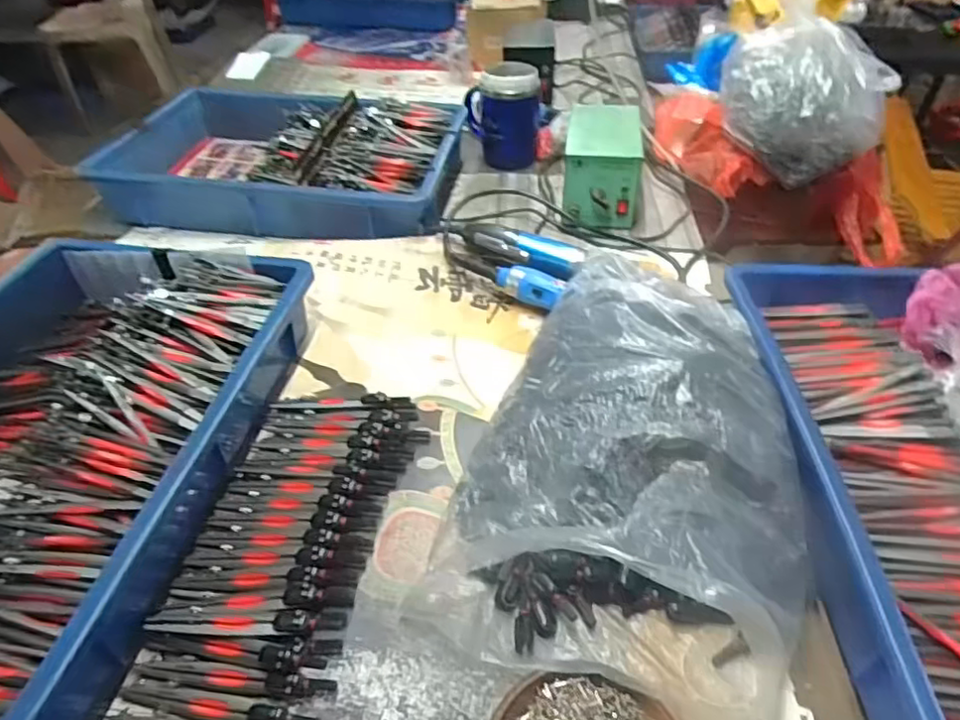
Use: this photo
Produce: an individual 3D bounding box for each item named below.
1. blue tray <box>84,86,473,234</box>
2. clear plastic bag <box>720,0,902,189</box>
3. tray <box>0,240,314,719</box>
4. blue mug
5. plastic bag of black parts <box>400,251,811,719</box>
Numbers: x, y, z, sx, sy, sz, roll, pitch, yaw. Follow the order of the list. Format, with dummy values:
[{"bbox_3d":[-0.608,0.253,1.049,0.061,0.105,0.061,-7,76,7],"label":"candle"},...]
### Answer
[{"bbox_3d":[-0.251,-0.275,0.820,0.426,0.091,0.297,7,43,8],"label":"blue tray"},{"bbox_3d":[0.443,-0.402,0.838,0.181,0.252,0.211,-21,47,-21],"label":"clear plastic bag"},{"bbox_3d":[-0.331,0.051,0.474,0.275,0.082,0.420,6,43,6],"label":"tray"},{"bbox_3d":[0.031,-0.359,0.885,0.105,0.127,0.082,1,43,1],"label":"blue mug"},{"bbox_3d":[0.117,0.056,0.465,0.233,0.084,0.330,12,44,13],"label":"plastic bag of black parts"}]

